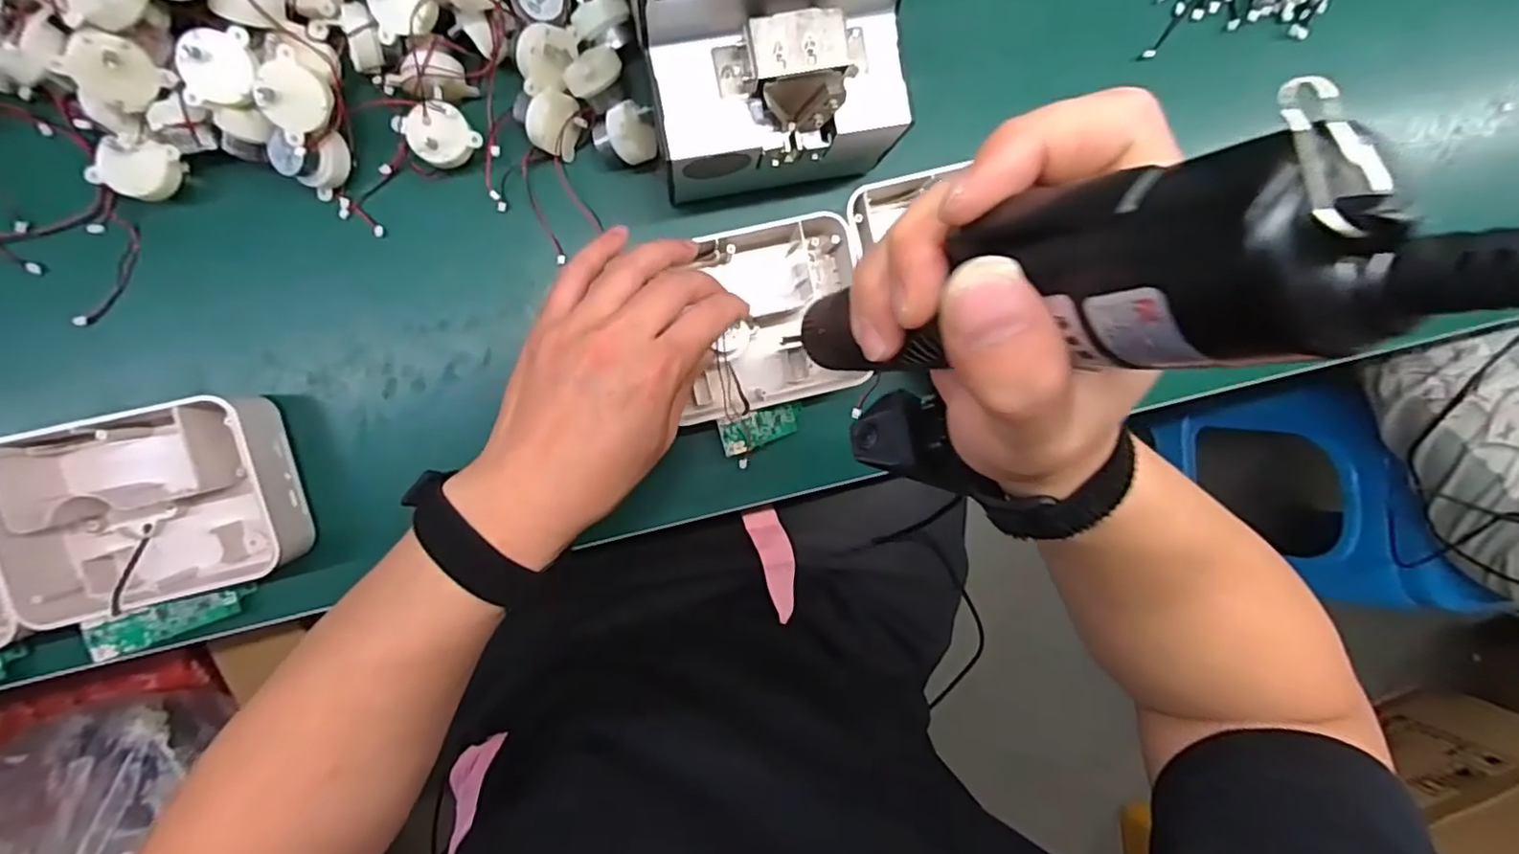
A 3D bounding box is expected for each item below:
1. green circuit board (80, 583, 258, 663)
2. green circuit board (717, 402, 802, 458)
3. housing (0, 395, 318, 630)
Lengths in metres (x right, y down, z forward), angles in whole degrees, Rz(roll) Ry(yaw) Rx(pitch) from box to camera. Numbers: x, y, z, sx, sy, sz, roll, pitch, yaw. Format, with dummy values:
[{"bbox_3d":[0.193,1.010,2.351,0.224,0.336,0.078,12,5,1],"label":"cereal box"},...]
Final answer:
[{"bbox_3d":[-0.320,0.105,0.353,0.069,0.007,0.021,-15,98,-49],"label":"green circuit board"},{"bbox_3d":[0.004,0.000,0.380,0.065,0.009,0.020,-21,98,-44],"label":"green circuit board"},{"bbox_3d":[-0.326,0.042,0.350,0.127,0.049,0.102,-10,93,-5],"label":"housing"}]

